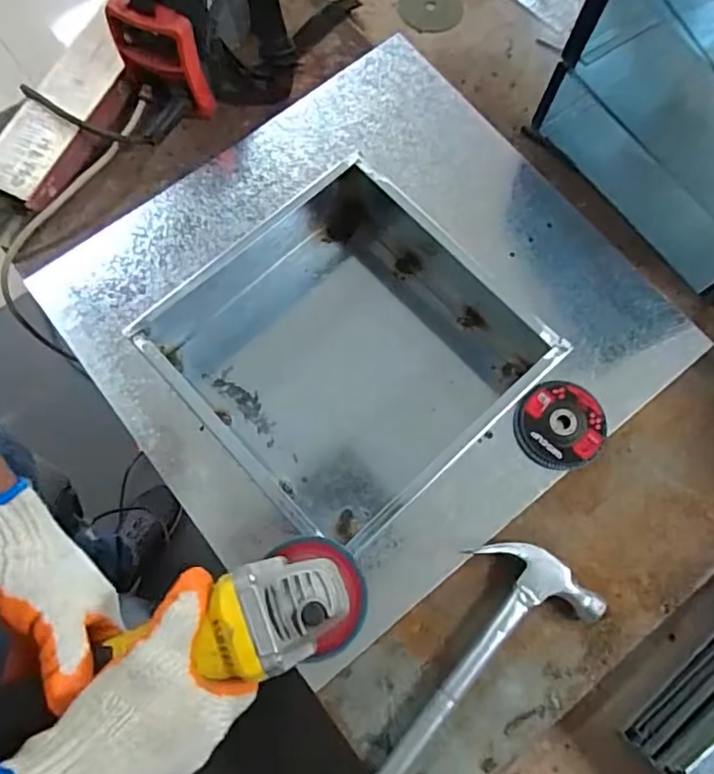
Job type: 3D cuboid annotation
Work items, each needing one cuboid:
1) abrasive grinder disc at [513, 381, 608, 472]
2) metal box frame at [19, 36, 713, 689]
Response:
[{"bbox_3d":[0.221,0.041,0.625,0.100,0.016,0.091,0,75,-1],"label":"abrasive grinder disc"},{"bbox_3d":[0.008,-0.097,0.639,0.570,0.125,0.553,-39,79,-10],"label":"metal box frame"}]

